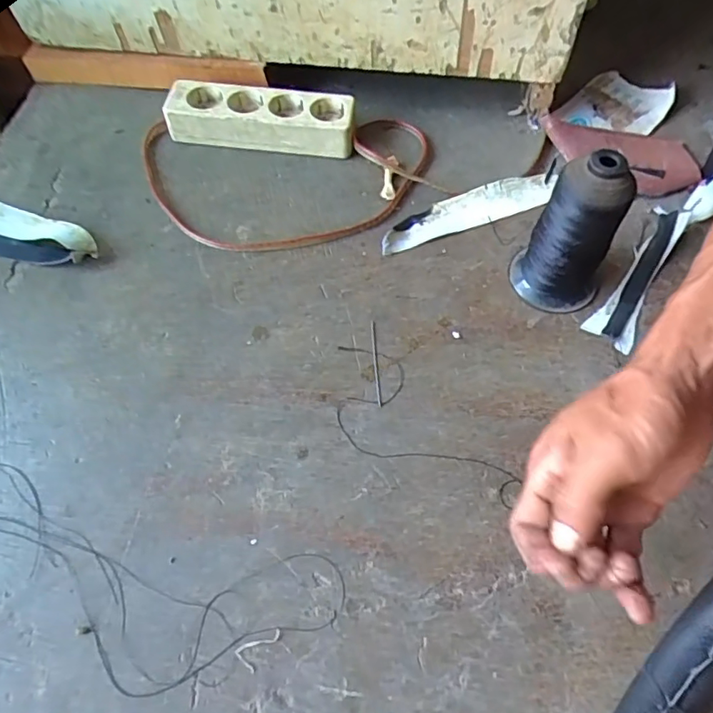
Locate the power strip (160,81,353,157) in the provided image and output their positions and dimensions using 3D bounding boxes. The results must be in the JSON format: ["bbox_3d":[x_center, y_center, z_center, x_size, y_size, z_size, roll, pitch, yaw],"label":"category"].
[{"bbox_3d":[-0.102,-0.261,0.582,0.198,0.048,0.056,5,61,3],"label":"power strip"}]

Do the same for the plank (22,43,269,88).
[{"bbox_3d":[-0.248,-0.330,0.619,0.292,0.045,0.026,8,61,5],"label":"plank"}]

